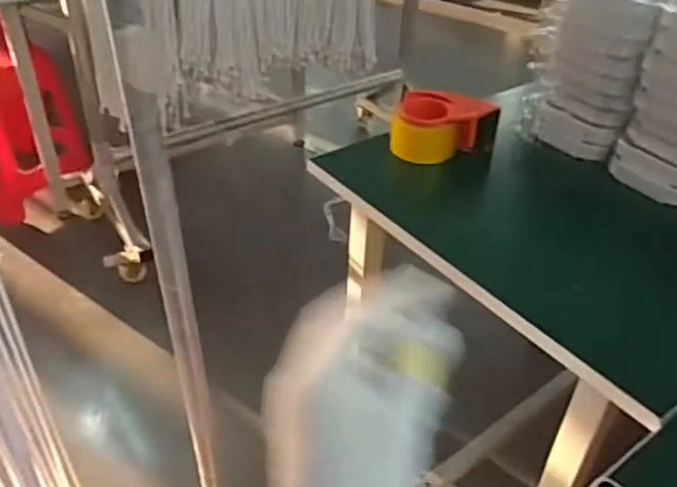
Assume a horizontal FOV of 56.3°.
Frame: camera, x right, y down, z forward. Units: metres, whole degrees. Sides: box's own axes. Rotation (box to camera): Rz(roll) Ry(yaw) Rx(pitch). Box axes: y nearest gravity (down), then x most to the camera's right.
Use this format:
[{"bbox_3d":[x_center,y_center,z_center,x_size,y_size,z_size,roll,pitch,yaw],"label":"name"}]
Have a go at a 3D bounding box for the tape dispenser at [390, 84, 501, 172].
[{"bbox_3d":[0.168,-0.183,0.998,0.157,0.084,0.091,14,38,13],"label":"tape dispenser"}]

